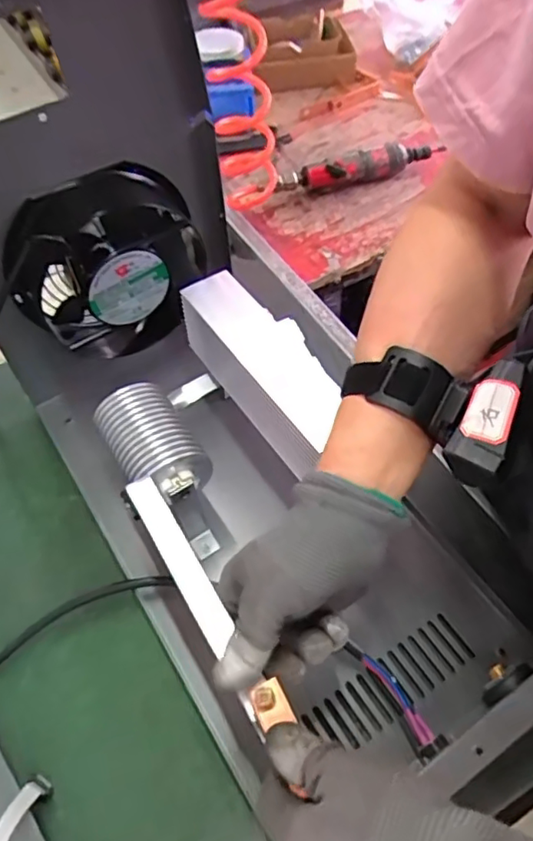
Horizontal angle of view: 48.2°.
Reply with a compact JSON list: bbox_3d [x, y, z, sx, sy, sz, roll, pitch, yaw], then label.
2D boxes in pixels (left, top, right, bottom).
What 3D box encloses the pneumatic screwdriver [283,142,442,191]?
[{"bbox_3d":[0.124,-0.349,0.823,0.228,0.039,0.038,-15,56,-9],"label":"pneumatic screwdriver"}]

